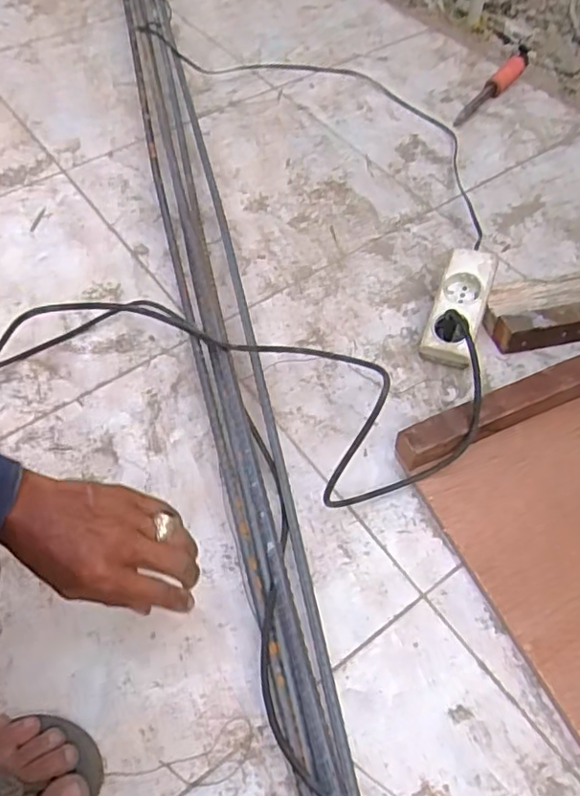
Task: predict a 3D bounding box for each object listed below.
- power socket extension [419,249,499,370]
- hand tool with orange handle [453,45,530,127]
[{"bbox_3d":[0.199,-0.108,0.709,0.057,0.037,0.137,18,81,12],"label":"power socket extension"},{"bbox_3d":[0.352,-0.536,1.038,0.032,0.026,0.253,33,62,20],"label":"hand tool with orange handle"}]

